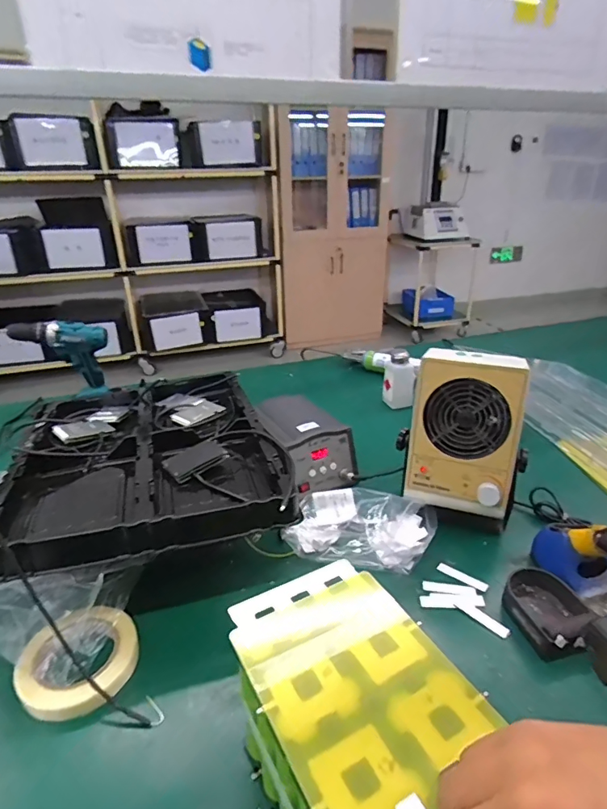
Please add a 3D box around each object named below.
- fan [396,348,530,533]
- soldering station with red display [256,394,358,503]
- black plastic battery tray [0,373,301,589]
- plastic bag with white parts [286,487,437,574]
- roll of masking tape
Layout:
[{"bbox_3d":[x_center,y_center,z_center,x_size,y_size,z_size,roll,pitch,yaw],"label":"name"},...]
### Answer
[{"bbox_3d":[0.235,0.054,0.689,0.162,0.250,0.122,10,28,20],"label":"fan"},{"bbox_3d":[-0.004,0.064,0.837,0.134,0.087,0.203,-12,29,-22],"label":"soldering station with red display"},{"bbox_3d":[-0.244,0.057,0.715,0.354,0.059,0.478,-10,28,-17],"label":"black plastic battery tray"},{"bbox_3d":[0.083,0.175,0.677,0.213,0.044,0.118,4,27,9],"label":"plastic bag with white parts"},{"bbox_3d":[-0.238,0.268,0.502,0.111,0.030,0.115,-1,26,0],"label":"roll of masking tape"}]

